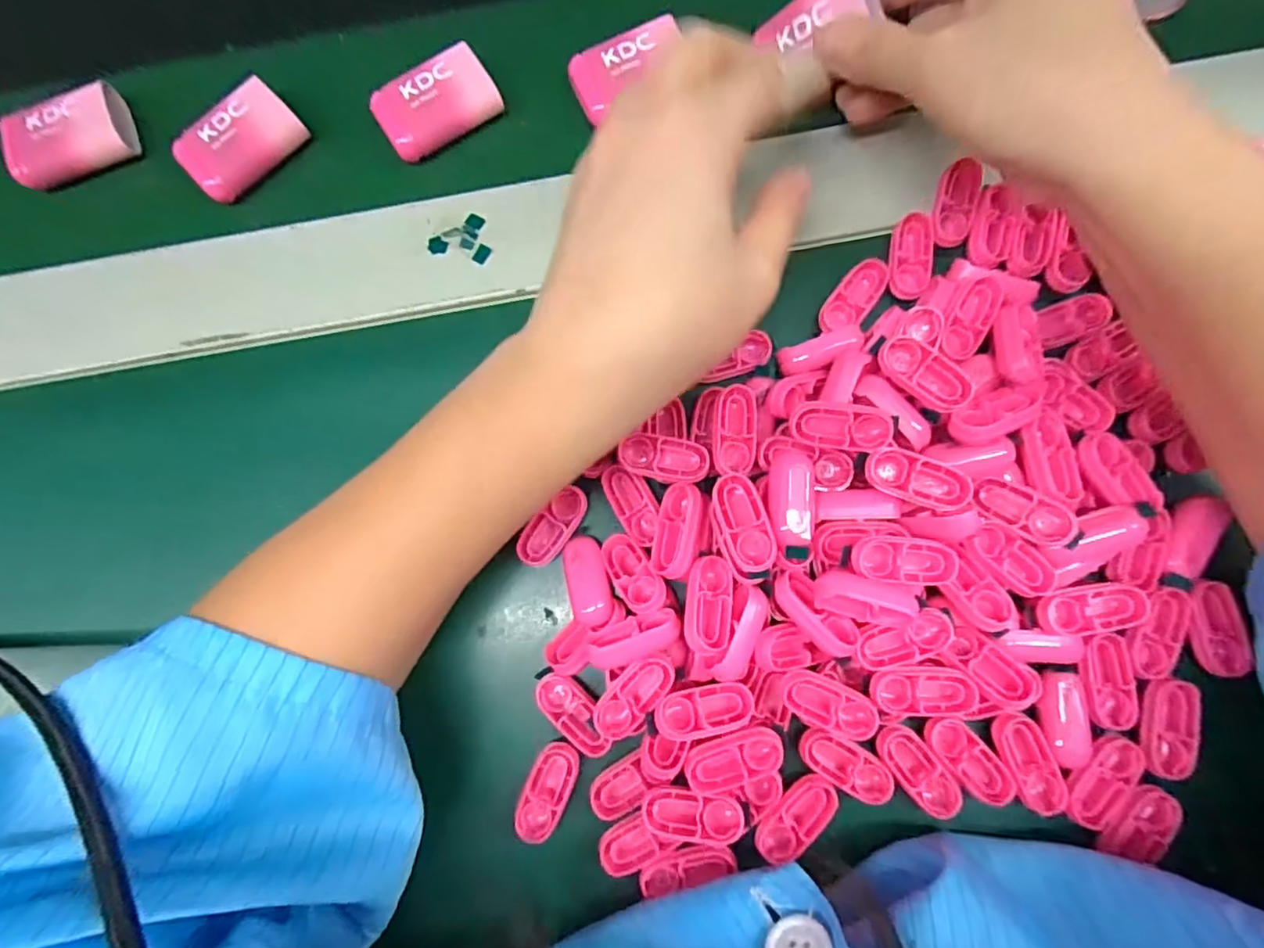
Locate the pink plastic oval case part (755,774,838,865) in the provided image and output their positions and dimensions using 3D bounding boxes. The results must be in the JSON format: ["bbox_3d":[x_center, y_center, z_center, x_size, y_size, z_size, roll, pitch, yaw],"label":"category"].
[{"bbox_3d":[0.058,0.122,0.212,0.034,0.004,0.017,-45,83,-4],"label":"pink plastic oval case part"}]

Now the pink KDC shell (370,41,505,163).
[{"bbox_3d":[-0.084,-0.160,0.264,0.052,0.016,0.031,-33,82,-3],"label":"pink KDC shell"}]

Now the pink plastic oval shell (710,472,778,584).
[{"bbox_3d":[0.038,0.019,0.209,0.018,0.014,0.037,-14,81,0],"label":"pink plastic oval shell"}]

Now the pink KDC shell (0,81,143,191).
[{"bbox_3d":[-0.247,-0.147,0.267,0.047,0.019,0.036,-25,82,-2],"label":"pink KDC shell"}]

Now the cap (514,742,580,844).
[{"bbox_3d":[-0.030,0.115,0.219,0.016,0.010,0.034,21,83,5],"label":"cap"}]

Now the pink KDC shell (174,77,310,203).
[{"bbox_3d":[-0.171,-0.145,0.265,0.030,0.018,0.051,44,85,7],"label":"pink KDC shell"}]

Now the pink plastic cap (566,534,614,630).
[{"bbox_3d":[-0.016,0.039,0.221,0.014,0.009,0.033,-13,81,0],"label":"pink plastic cap"}]

